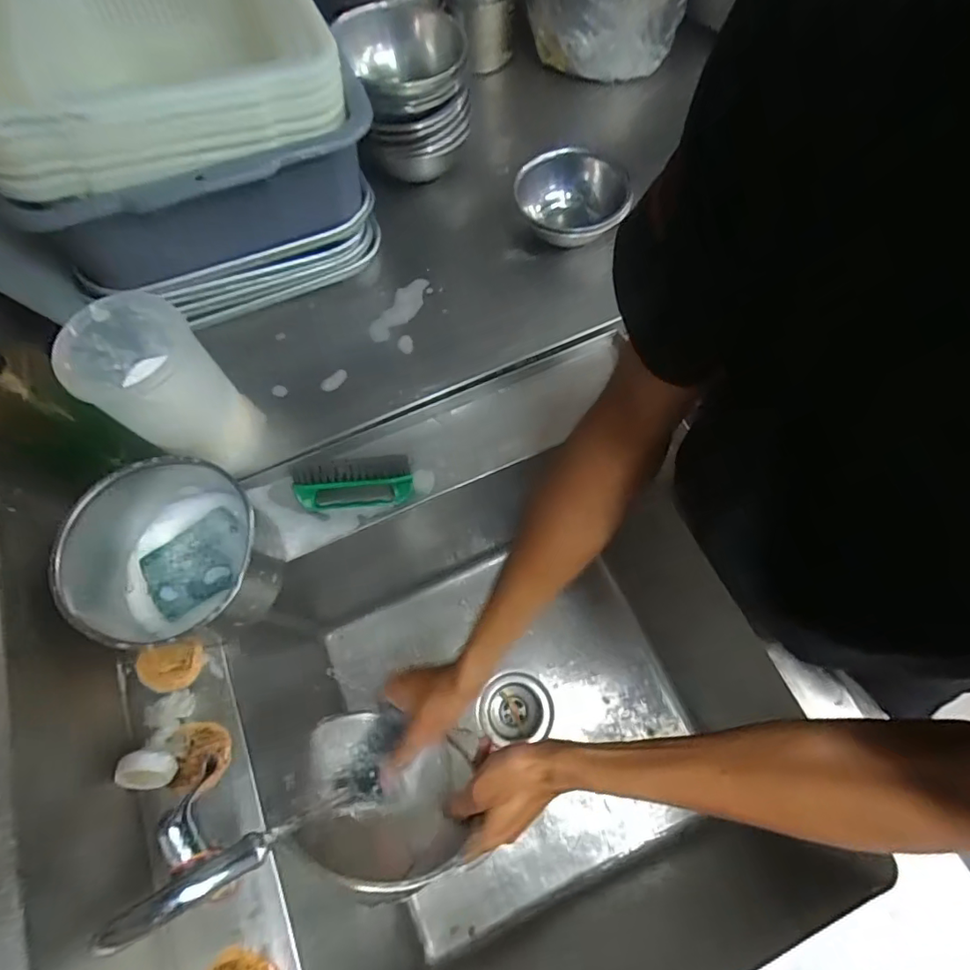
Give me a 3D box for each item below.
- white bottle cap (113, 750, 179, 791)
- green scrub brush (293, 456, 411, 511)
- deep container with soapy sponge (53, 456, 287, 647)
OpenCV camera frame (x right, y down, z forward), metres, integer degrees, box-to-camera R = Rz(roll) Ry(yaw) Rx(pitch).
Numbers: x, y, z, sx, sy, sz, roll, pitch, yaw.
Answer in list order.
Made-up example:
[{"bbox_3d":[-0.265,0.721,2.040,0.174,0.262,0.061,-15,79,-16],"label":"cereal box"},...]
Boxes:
[{"bbox_3d":[-0.310,0.260,0.481,0.047,0.042,0.019,-2,27,-22],"label":"white bottle cap"},{"bbox_3d":[-0.149,-0.006,0.588,0.131,0.042,0.058,-3,65,0],"label":"green scrub brush"},{"bbox_3d":[-0.308,0.068,0.518,0.188,0.100,0.172,-1,65,1],"label":"deep container with soapy sponge"}]

